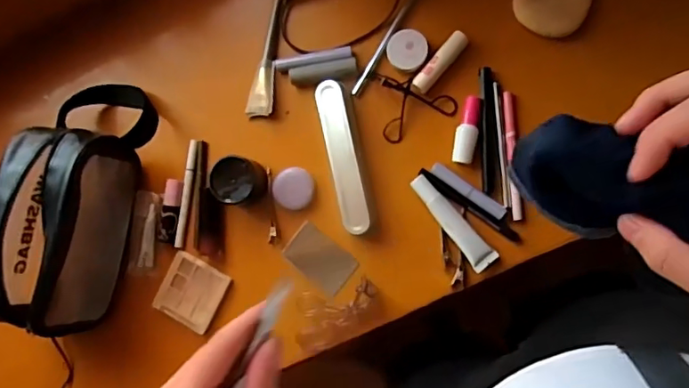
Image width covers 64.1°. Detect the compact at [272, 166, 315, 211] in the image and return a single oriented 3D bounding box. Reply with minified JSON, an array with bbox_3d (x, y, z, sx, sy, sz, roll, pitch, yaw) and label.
[{"bbox_3d":[-0.057,-0.006,0.606,0.045,0.010,0.046,-1,87,10],"label":"compact"}]

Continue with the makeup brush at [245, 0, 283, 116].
[{"bbox_3d":[-0.087,-0.157,0.622,0.029,0.017,0.138,9,88,10],"label":"makeup brush"}]

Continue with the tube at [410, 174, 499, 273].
[{"bbox_3d":[0.111,0.029,0.573,0.025,0.017,0.115,-41,81,5],"label":"tube"}]

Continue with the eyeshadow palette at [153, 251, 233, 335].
[{"bbox_3d":[-0.171,0.114,0.617,0.073,0.014,0.074,25,91,10],"label":"eyeshadow palette"}]

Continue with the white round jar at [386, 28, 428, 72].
[{"bbox_3d":[0.067,-0.152,0.588,0.041,0.018,0.041,-1,87,10],"label":"white round jar"}]

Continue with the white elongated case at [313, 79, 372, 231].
[{"bbox_3d":[-0.001,-0.041,0.592,0.034,0.031,0.165,-12,85,9],"label":"white elongated case"}]

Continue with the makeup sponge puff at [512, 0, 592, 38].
[{"bbox_3d":[0.212,-0.197,0.560,0.071,0.030,0.061,24,93,9],"label":"makeup sponge puff"}]

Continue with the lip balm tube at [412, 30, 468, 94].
[{"bbox_3d":[0.102,-0.141,0.585,0.019,0.013,0.074,41,94,9],"label":"lip balm tube"}]

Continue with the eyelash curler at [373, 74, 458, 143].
[{"bbox_3d":[0.077,-0.099,0.586,0.081,0.017,0.075,-11,85,9],"label":"eyelash curler"}]

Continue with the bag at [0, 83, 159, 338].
[{"bbox_3d":[-0.297,0.009,0.586,0.103,0.121,0.260,13,89,10],"label":"bag"}]

